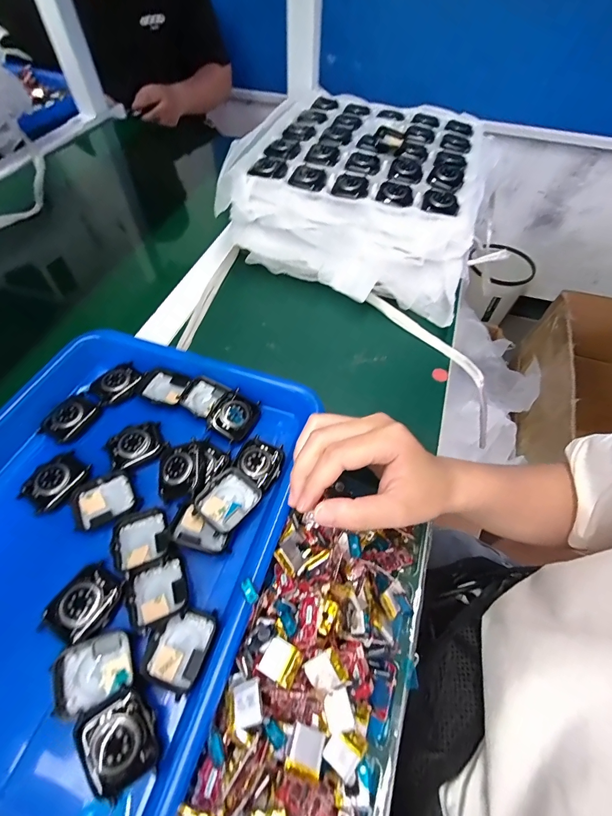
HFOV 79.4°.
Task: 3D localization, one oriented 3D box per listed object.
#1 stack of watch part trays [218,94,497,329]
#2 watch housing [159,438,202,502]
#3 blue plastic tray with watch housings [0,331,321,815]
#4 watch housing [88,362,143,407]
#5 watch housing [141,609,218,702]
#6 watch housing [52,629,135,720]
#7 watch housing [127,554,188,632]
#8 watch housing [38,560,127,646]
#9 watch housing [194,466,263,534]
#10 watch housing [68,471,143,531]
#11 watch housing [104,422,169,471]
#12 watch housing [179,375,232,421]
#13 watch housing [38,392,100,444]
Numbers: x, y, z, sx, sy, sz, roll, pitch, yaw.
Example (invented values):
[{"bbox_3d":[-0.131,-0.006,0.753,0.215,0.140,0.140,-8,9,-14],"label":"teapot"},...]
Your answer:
[{"bbox_3d":[0.073,-0.270,0.471,0.291,0.108,0.286,20,57,12],"label":"stack of watch part trays"},{"bbox_3d":[-0.097,0.047,0.282,0.033,0.012,0.040,-9,56,-7],"label":"watch housing"},{"bbox_3d":[-0.161,0.083,0.263,0.272,0.040,0.319,16,56,9],"label":"blue plastic tray with watch housings"},{"bbox_3d":[-0.171,-0.023,0.336,0.036,0.007,0.044,34,61,20],"label":"watch housing"},{"bbox_3d":[-0.077,0.146,0.226,0.033,0.010,0.042,17,56,10],"label":"watch housing"},{"bbox_3d":[-0.124,0.152,0.215,0.041,0.012,0.034,-23,59,-16],"label":"watch housing"},{"bbox_3d":[-0.096,0.118,0.239,0.035,0.011,0.040,-22,59,-16],"label":"watch housing"},{"bbox_3d":[-0.141,0.123,0.234,0.039,0.010,0.042,26,59,16],"label":"watch housing"},{"bbox_3d":[-0.057,0.066,0.271,0.034,0.009,0.043,34,61,20],"label":"watch housing"},{"bbox_3d":[-0.149,0.068,0.272,0.042,0.009,0.036,-30,61,-20],"label":"watch housing"},{"bbox_3d":[-0.137,0.030,0.298,0.042,0.007,0.034,-29,61,-20],"label":"watch housing"},{"bbox_3d":[-0.092,-0.010,0.328,0.038,0.016,0.038,18,57,11],"label":"watch housing"},{"bbox_3d":[-0.200,0.007,0.313,0.033,0.009,0.043,24,58,15],"label":"watch housing"}]

